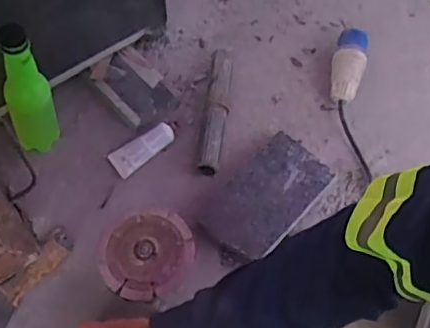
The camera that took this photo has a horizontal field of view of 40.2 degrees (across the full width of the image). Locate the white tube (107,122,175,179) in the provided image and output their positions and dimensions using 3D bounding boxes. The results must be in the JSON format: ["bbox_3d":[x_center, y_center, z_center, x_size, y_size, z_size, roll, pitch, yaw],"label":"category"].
[{"bbox_3d":[-0.098,-0.021,0.804,0.093,0.016,0.041,-34,67,-3],"label":"white tube"}]

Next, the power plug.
[{"bbox_3d":[0.196,-0.146,0.857,0.049,0.048,0.124,17,63,8],"label":"power plug"}]

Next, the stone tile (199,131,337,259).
[{"bbox_3d":[0.071,0.043,0.766,0.097,0.031,0.170,38,68,17],"label":"stone tile"}]

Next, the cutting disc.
[{"bbox_3d":[-0.078,0.098,0.658,0.104,0.013,0.100,0,62,-1],"label":"cutting disc"}]

